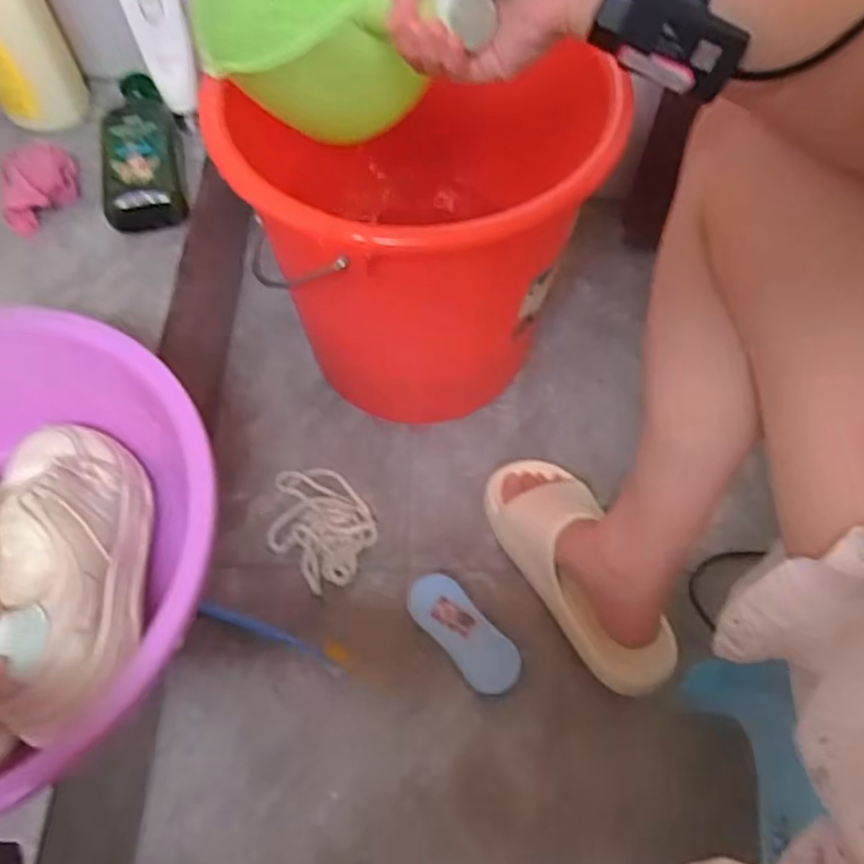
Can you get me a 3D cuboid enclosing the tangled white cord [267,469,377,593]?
[{"bbox_3d":[-0.121,0.092,0.758,0.129,0.027,0.102,40,66,21],"label":"tangled white cord"}]

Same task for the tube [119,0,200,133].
[{"bbox_3d":[-0.270,-0.386,0.727,0.055,0.154,0.033,-17,61,-10],"label":"tube"}]

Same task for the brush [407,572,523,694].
[{"bbox_3d":[0.030,0.200,0.700,0.053,0.039,0.127,-40,67,-22],"label":"brush"}]

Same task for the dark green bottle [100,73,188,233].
[{"bbox_3d":[-0.309,-0.307,0.756,0.073,0.055,0.203,-12,60,-8],"label":"dark green bottle"}]

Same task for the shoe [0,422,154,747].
[{"bbox_3d":[-0.252,0.075,0.481,0.091,0.086,0.222,-14,45,-9],"label":"shoe"}]

